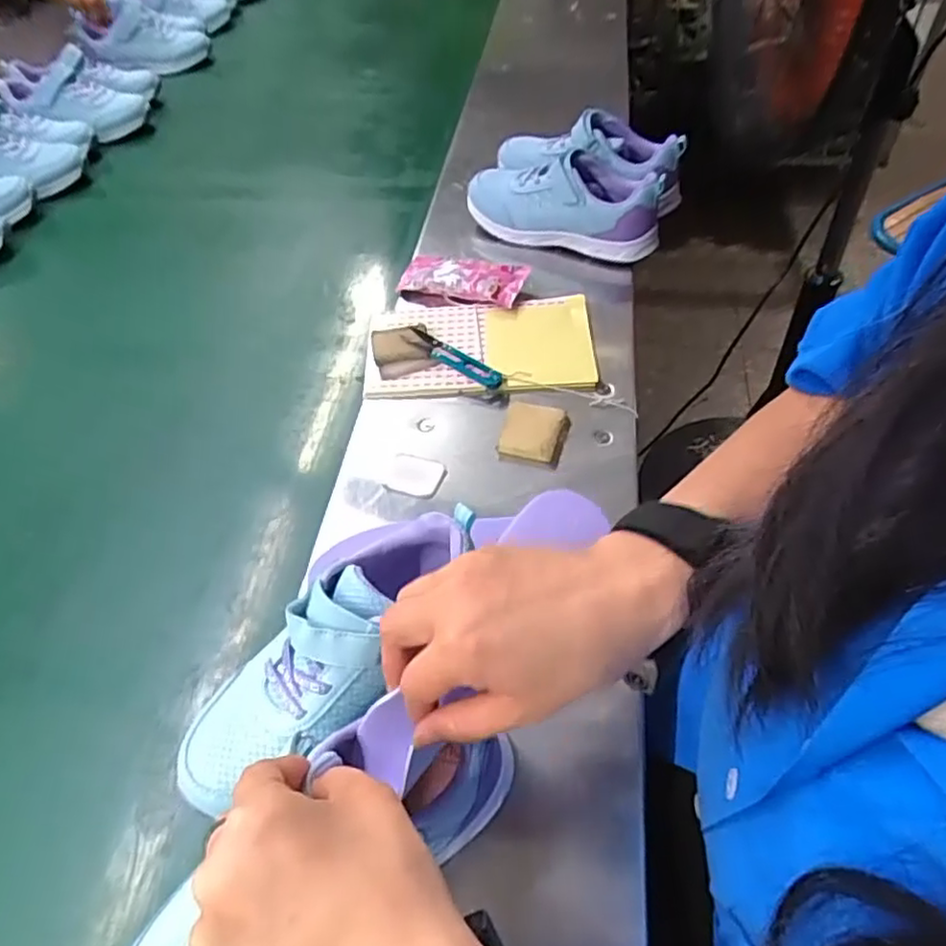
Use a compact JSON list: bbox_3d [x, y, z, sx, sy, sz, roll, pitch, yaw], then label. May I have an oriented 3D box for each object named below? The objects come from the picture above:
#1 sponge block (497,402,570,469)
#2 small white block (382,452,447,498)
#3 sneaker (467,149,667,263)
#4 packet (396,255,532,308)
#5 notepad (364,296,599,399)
[{"bbox_3d":[0.051,-0.034,0.570,0.052,0.016,0.061,10,51,10],"label":"sponge block"},{"bbox_3d":[-0.047,0.002,0.550,0.043,0.004,0.041,12,52,12],"label":"small white block"},{"bbox_3d":[0.096,-0.291,0.737,0.212,0.097,0.074,16,53,15],"label":"sneaker"},{"bbox_3d":[-0.013,-0.200,0.697,0.130,0.030,0.053,13,52,13],"label":"packet"},{"bbox_3d":[0.006,-0.122,0.640,0.209,0.020,0.119,-1,50,1],"label":"notepad"}]

